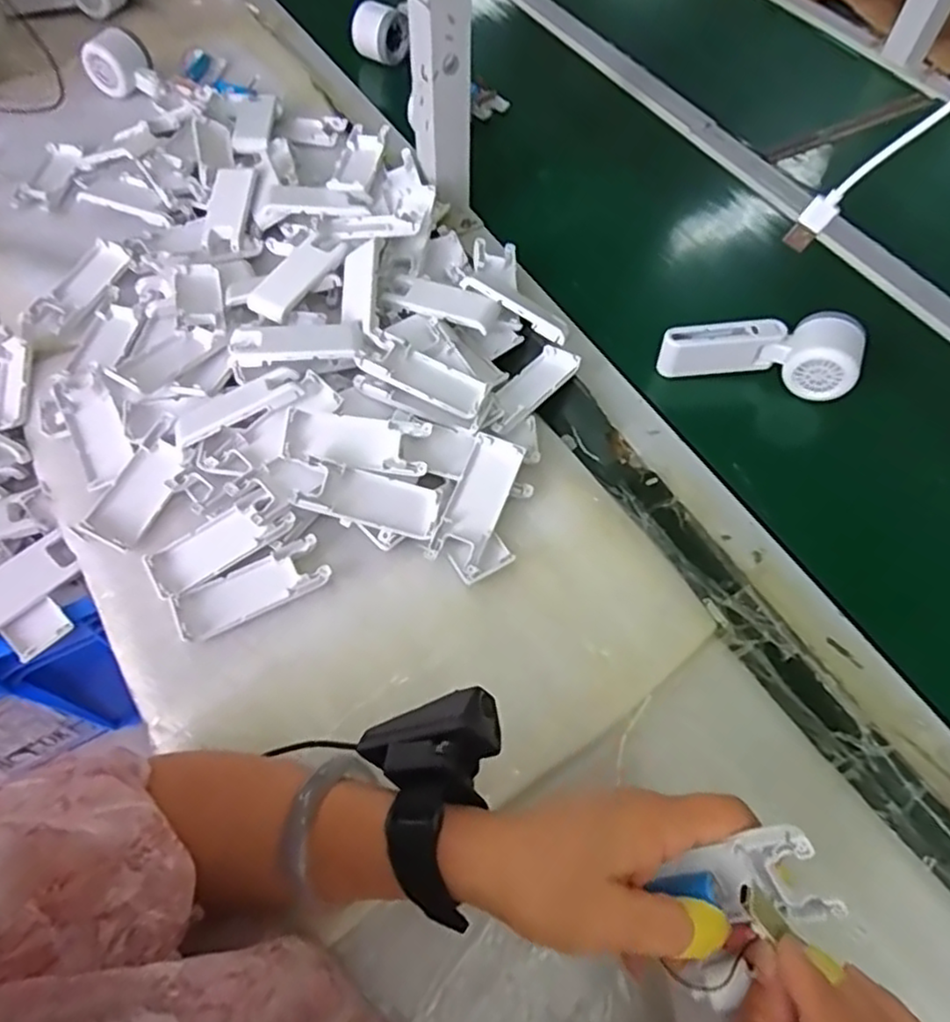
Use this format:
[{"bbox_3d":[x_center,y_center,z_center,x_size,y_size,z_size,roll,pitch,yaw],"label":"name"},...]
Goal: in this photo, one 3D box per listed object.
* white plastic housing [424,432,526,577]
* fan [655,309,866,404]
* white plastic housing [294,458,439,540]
[{"bbox_3d":[0.002,-0.007,0.483,0.039,0.020,0.103,20,62,9],"label":"white plastic housing"},{"bbox_3d":[0.246,-0.142,0.582,0.159,0.061,0.061,12,60,6],"label":"fan"},{"bbox_3d":[-0.076,-0.008,0.480,0.098,0.020,0.039,15,60,-10],"label":"white plastic housing"}]

